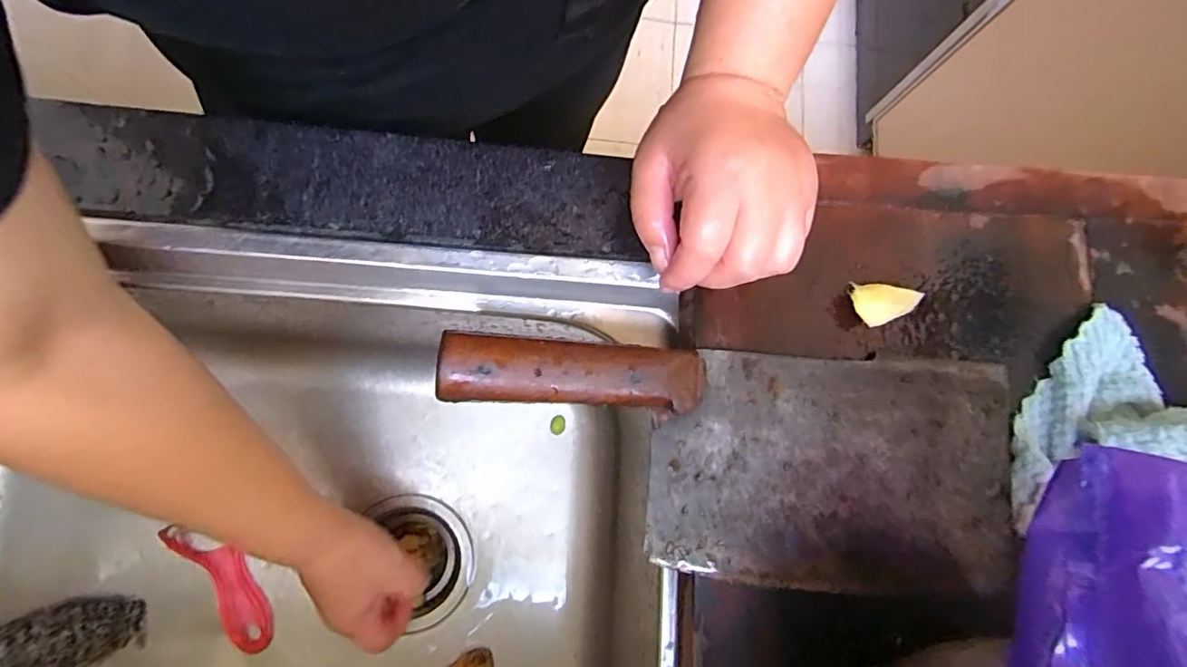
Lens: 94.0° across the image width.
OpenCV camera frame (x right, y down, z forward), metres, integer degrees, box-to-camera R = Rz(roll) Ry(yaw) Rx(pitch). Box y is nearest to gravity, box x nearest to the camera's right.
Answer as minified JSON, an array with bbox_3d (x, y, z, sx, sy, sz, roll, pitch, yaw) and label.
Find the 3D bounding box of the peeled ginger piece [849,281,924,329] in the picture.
[{"bbox_3d":[0.150,-0.016,0.288,0.029,0.022,0.023,-9,82,-7],"label":"peeled ginger piece"}]

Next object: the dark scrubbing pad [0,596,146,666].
[{"bbox_3d":[-0.402,0.231,0.402,0.117,0.026,0.061,-22,81,-17],"label":"dark scrubbing pad"}]

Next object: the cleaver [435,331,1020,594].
[{"bbox_3d":[0.075,0.065,0.265,0.284,0.045,0.113,2,80,-1],"label":"cleaver"}]

